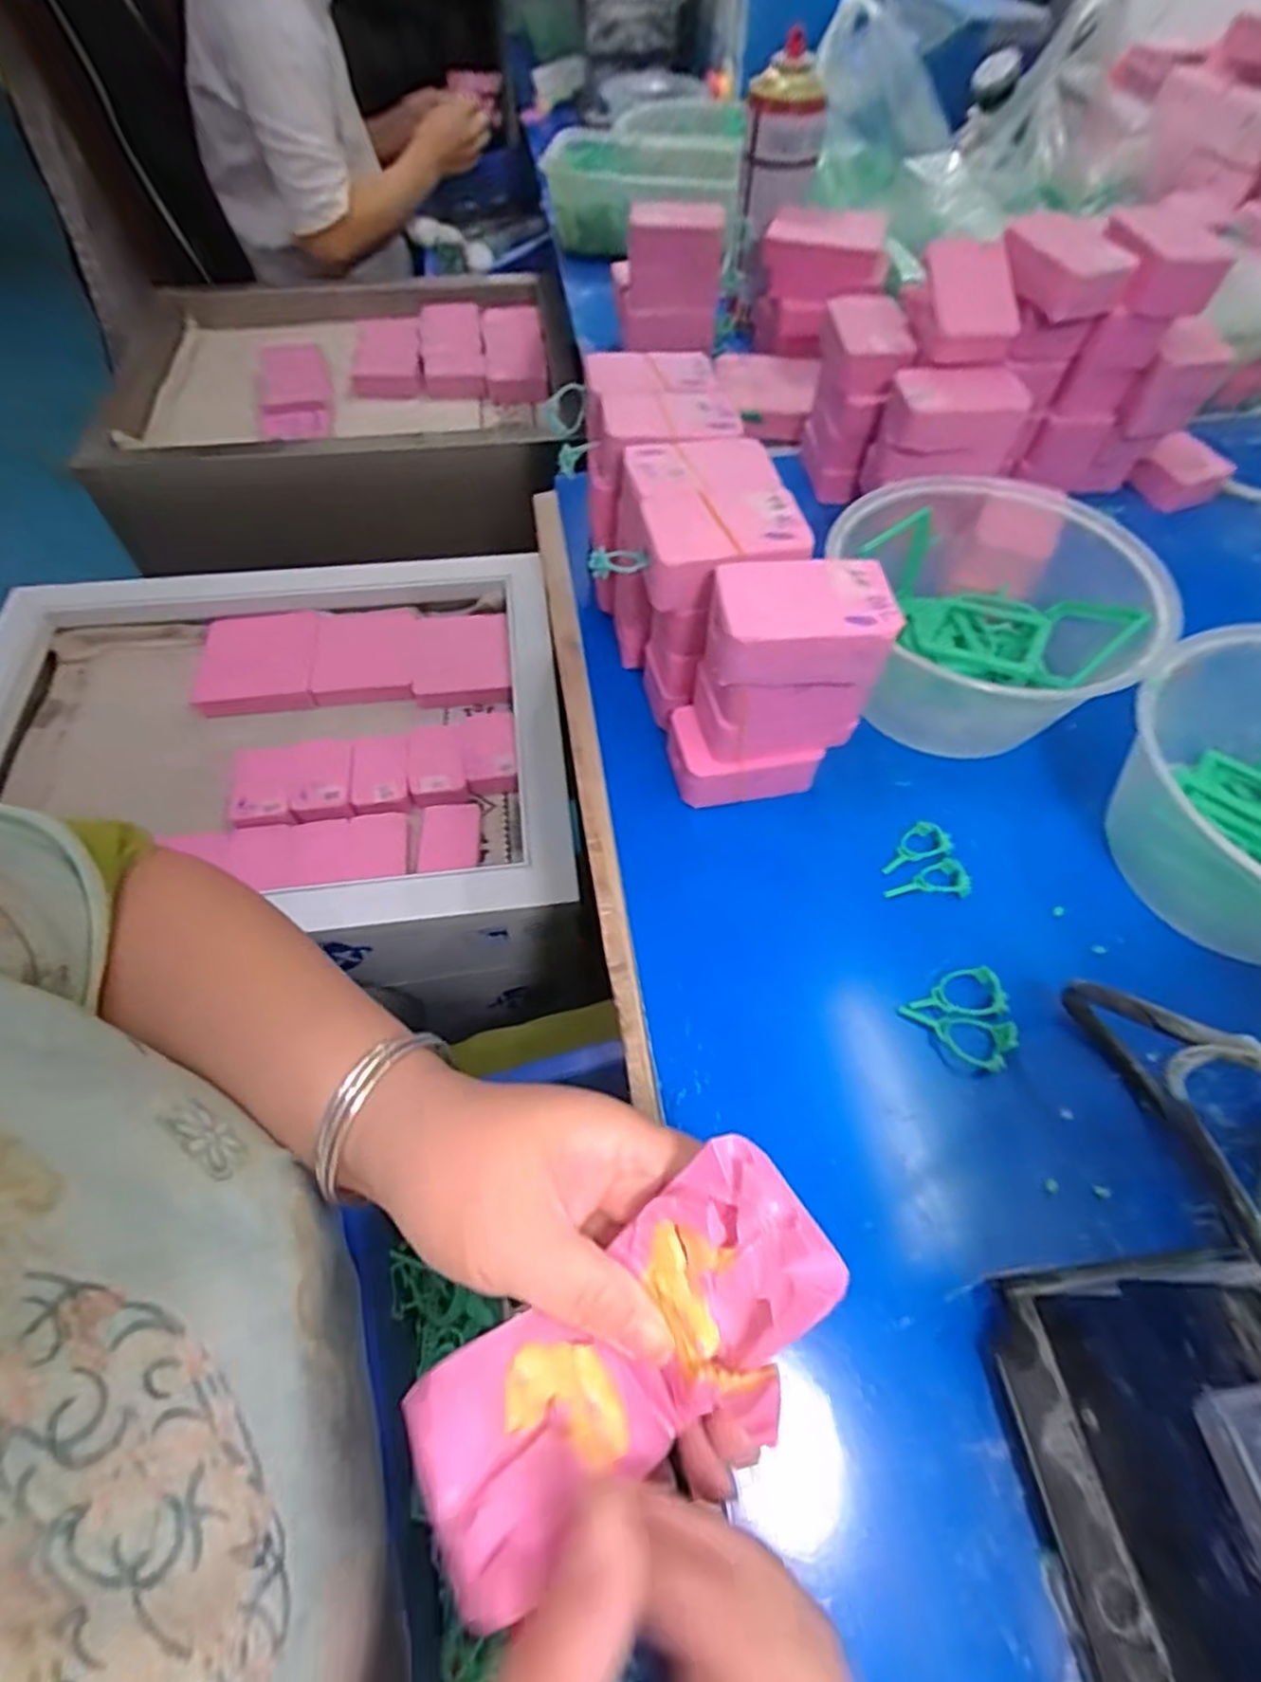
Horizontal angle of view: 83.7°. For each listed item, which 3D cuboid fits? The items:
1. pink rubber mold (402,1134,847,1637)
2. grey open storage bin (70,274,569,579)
[{"bbox_3d":[0.002,0.128,0.177,0.101,0.045,0.050,-27,62,-22],"label":"pink rubber mold"},{"bbox_3d":[-0.350,-0.520,0.861,0.479,0.146,0.393,-5,58,-4],"label":"grey open storage bin"}]

